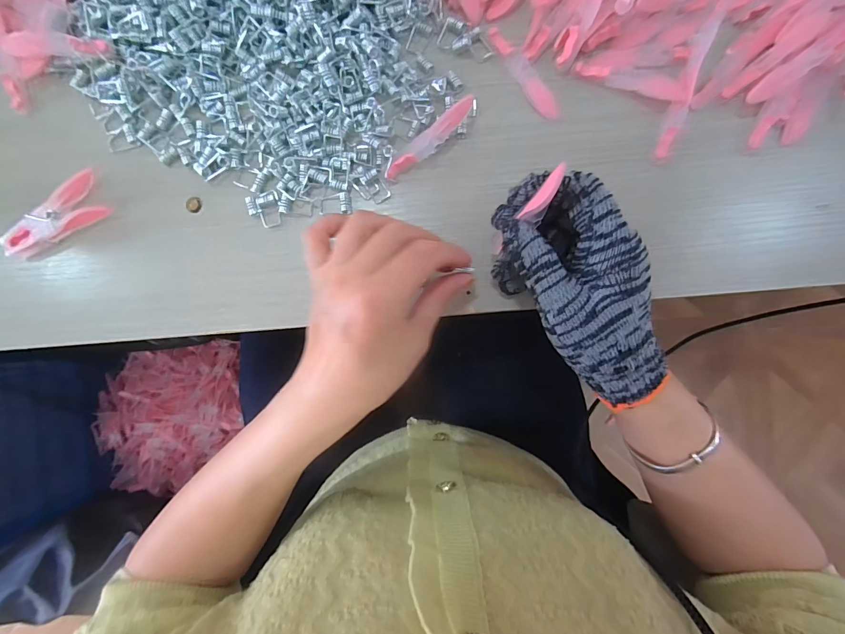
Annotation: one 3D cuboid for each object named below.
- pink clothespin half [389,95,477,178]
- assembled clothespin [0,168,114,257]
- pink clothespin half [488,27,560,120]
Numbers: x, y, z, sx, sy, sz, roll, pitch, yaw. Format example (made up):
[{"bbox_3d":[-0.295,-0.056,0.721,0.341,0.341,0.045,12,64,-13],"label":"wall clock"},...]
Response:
[{"bbox_3d":[0.006,-0.123,0.270,0.073,0.023,0.012,-41,88,-1],"label":"pink clothespin half"},{"bbox_3d":[-0.261,-0.068,0.274,0.081,0.012,0.031,-41,88,-1],"label":"assembled clothespin"},{"bbox_3d":[0.074,-0.176,0.275,0.015,0.004,0.077,-34,88,-1],"label":"pink clothespin half"}]

